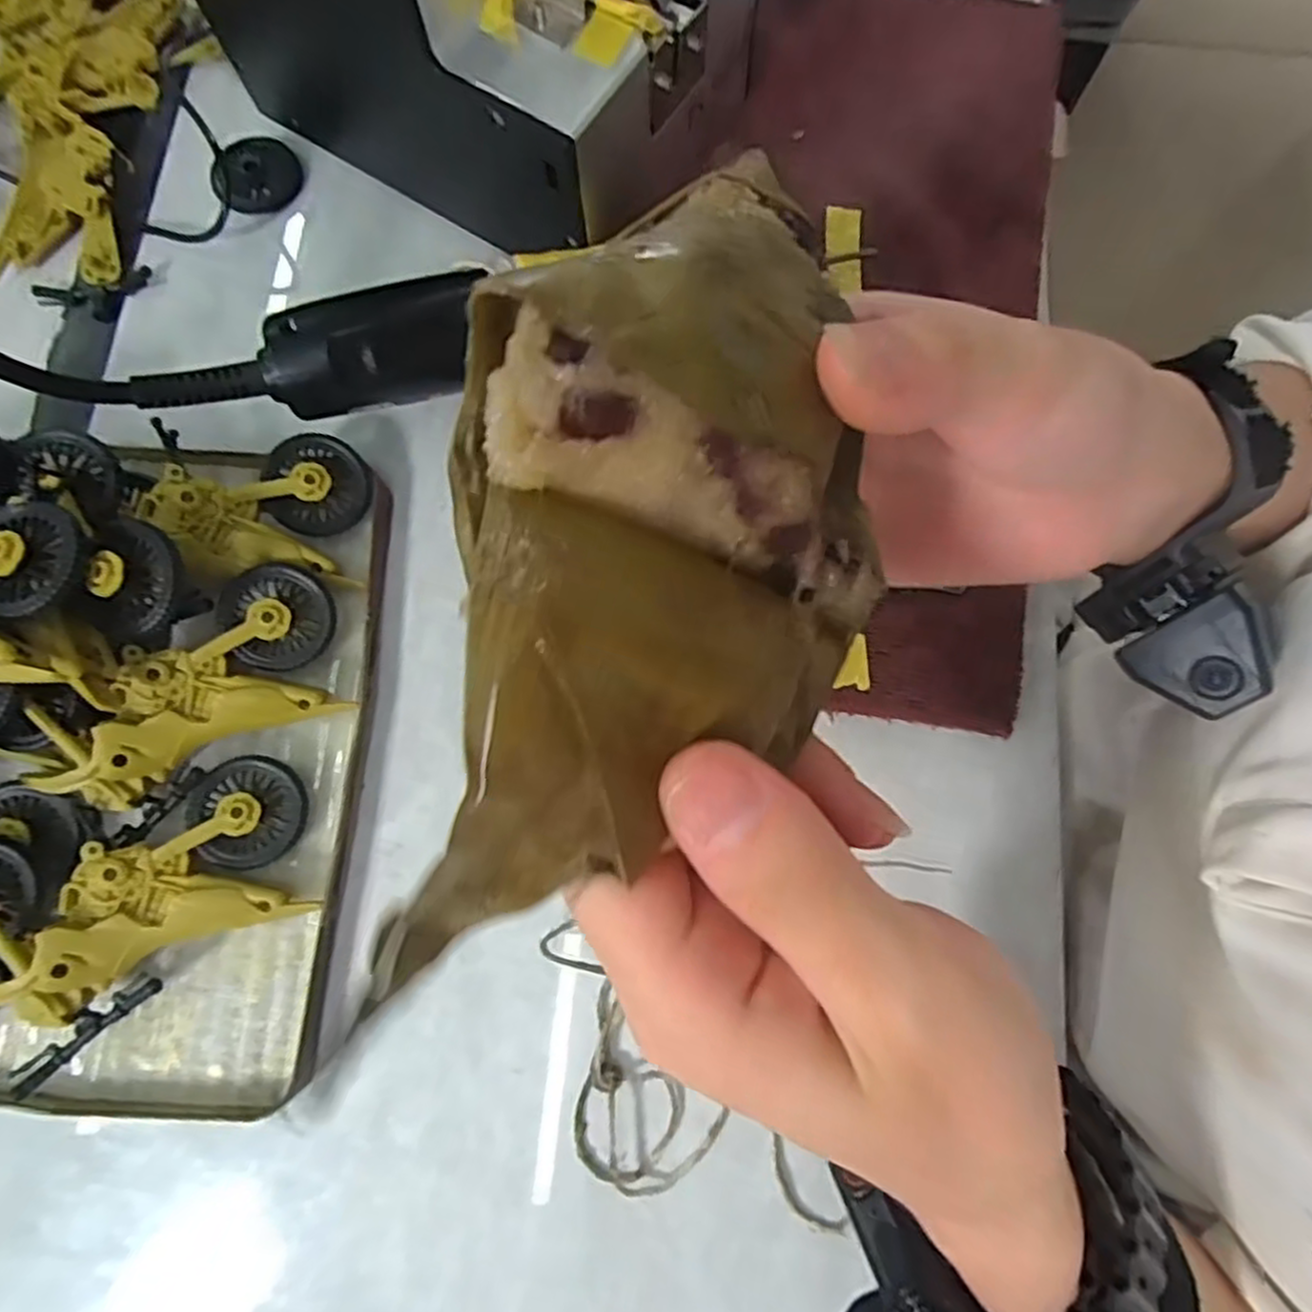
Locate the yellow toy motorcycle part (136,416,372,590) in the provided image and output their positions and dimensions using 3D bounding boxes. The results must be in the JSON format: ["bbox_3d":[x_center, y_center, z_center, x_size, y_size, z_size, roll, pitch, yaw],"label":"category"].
[{"bbox_3d":[-0.148,-0.057,0.281,0.068,0.038,0.056,0,78,1],"label":"yellow toy motorcycle part"}]

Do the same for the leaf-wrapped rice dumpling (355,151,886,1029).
[{"bbox_3d":[0.001,-0.025,0.131,0.074,0.045,0.112,6,86,-27],"label":"leaf-wrapped rice dumpling"}]

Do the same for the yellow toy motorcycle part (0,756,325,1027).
[{"bbox_3d":[-0.168,0.078,0.246,0.105,0.016,0.060,-35,80,-19],"label":"yellow toy motorcycle part"}]

